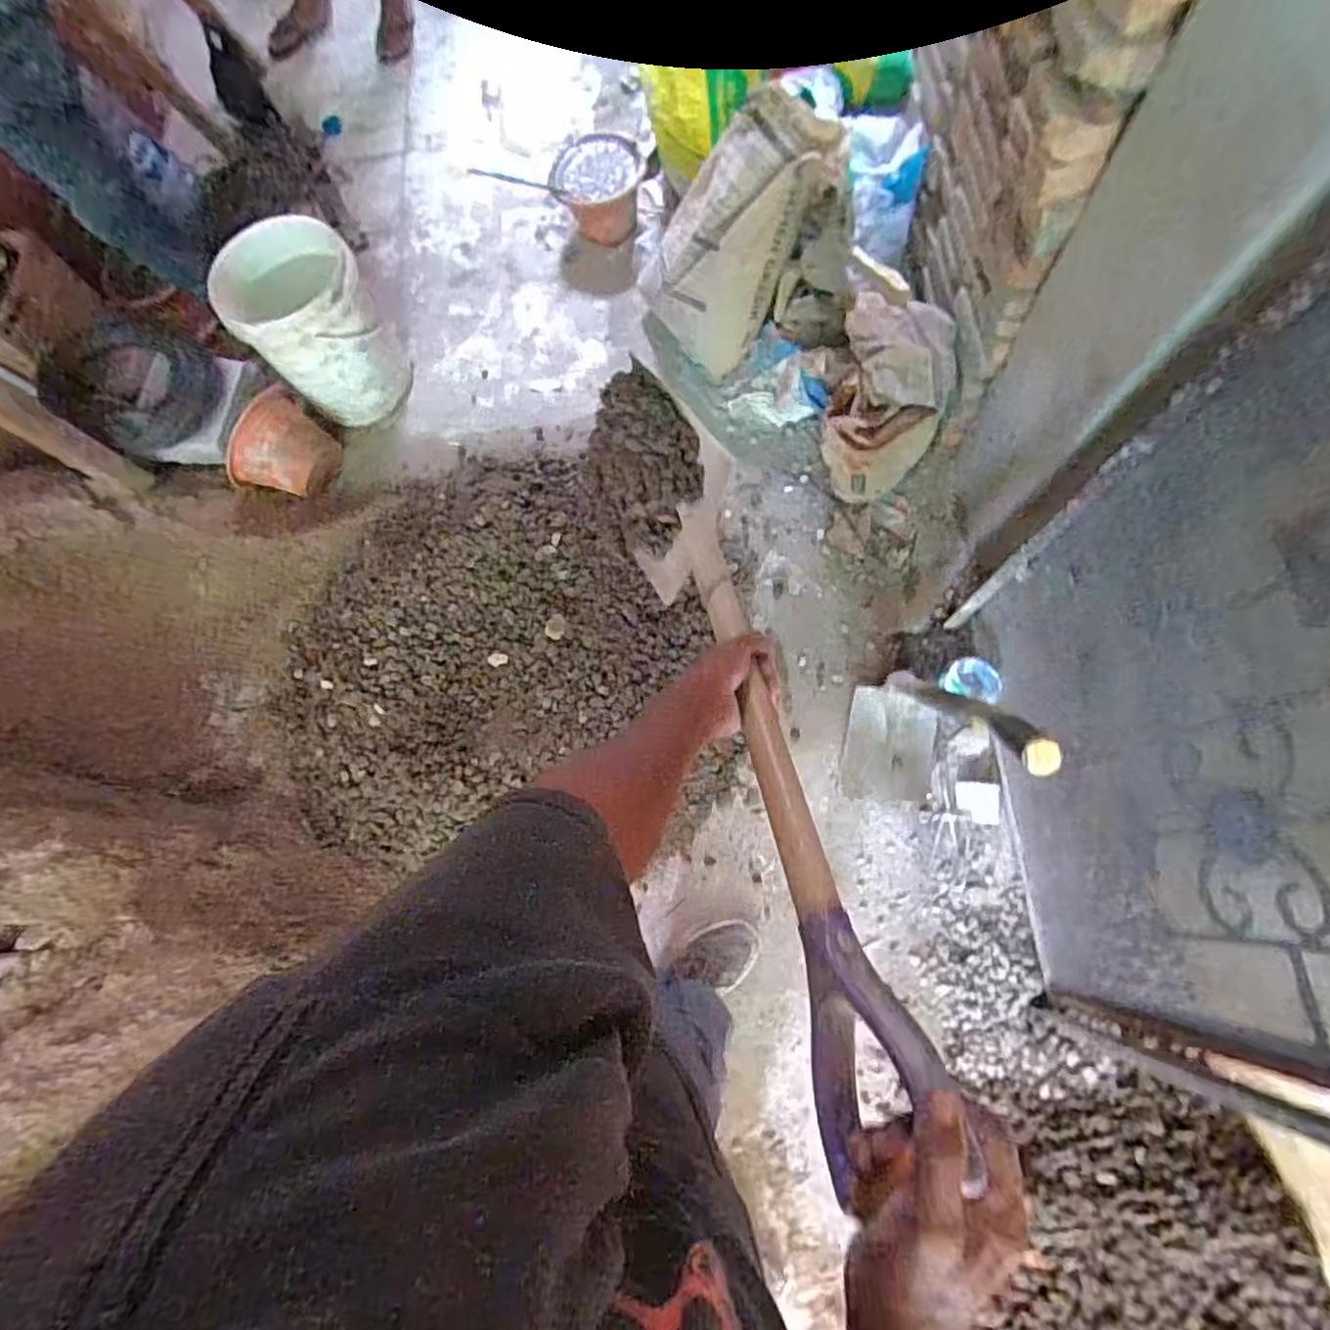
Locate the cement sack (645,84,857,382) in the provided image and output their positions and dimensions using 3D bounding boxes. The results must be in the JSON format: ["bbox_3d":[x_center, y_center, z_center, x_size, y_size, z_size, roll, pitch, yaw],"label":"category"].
[{"bbox_3d":[0.175,-0.890,1.450,0.435,0.422,0.322,-4,75,-1],"label":"cement sack"}]

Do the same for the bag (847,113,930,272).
[{"bbox_3d":[0.468,-0.990,1.404,0.153,0.135,0.263,-8,75,-2],"label":"bag"}]

